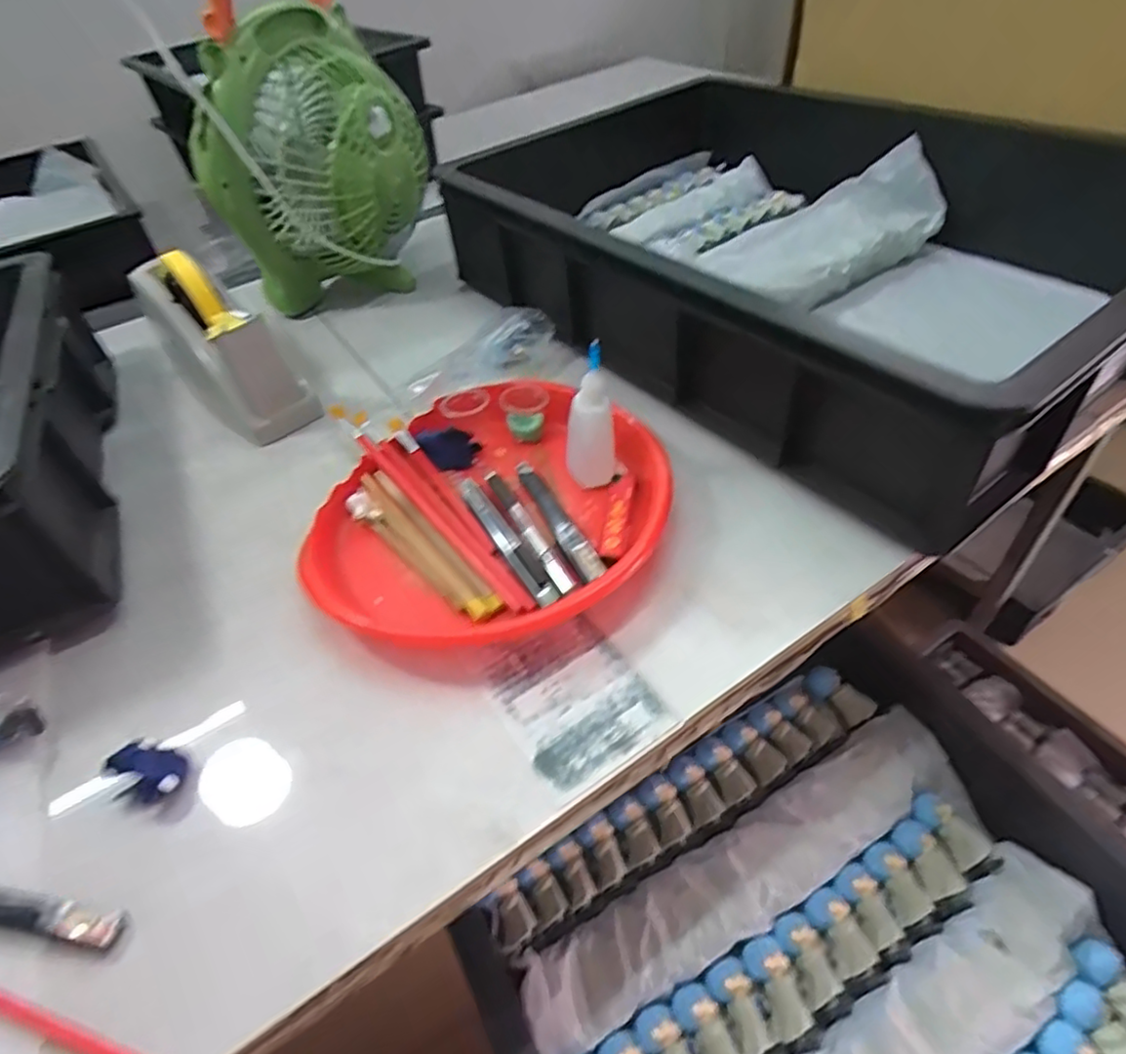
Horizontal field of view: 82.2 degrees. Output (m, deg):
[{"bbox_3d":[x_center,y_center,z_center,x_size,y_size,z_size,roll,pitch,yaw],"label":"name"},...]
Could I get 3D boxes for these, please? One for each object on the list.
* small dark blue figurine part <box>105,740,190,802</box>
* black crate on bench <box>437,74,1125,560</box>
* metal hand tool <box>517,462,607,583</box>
[{"bbox_3d":[-0.224,0.132,0.349,0.037,0.026,0.024,-7,46,1],"label":"small dark blue figurine part"},{"bbox_3d":[0.199,-0.251,0.582,0.395,0.132,0.572,-33,51,-23],"label":"black crate on bench"},{"bbox_3d":[-0.004,-0.008,0.452,0.019,0.009,0.128,-21,47,-13],"label":"metal hand tool"}]

